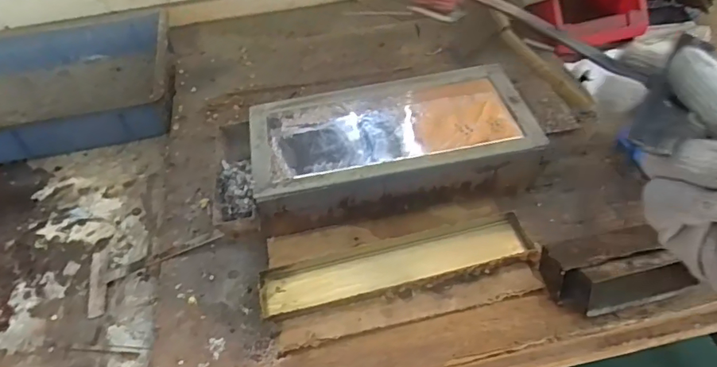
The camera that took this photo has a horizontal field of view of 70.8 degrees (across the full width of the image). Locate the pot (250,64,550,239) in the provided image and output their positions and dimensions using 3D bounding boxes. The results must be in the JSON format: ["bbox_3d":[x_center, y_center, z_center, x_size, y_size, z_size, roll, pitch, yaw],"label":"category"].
[{"bbox_3d":[0.037,-0.049,0.633,0.326,0.082,0.172,-10,46,-4],"label":"pot"}]

